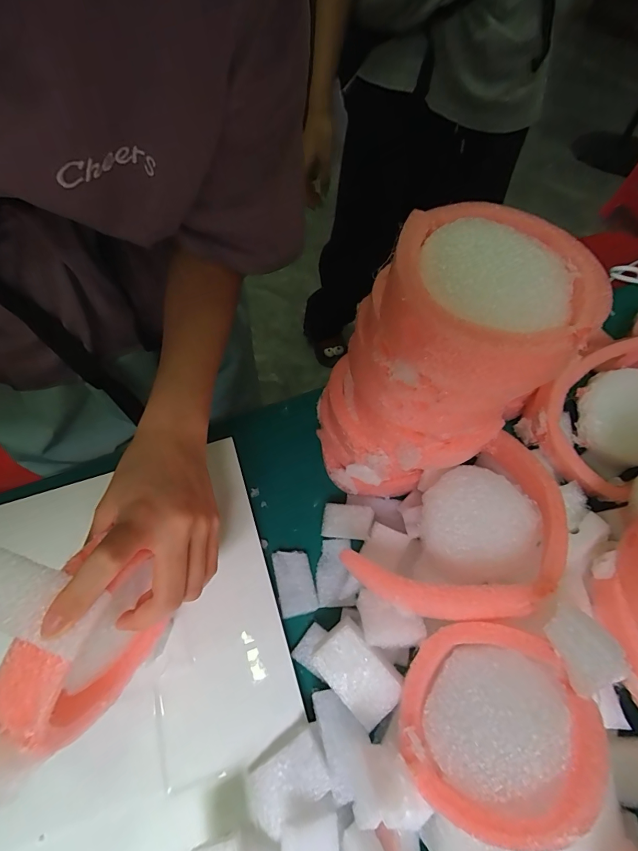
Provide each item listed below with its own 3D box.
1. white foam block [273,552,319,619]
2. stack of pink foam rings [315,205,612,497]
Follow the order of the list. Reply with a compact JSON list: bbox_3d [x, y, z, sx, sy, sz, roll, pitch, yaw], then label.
[{"bbox_3d":[-0.019,0.118,0.307,0.028,0.004,0.047,-13,59,-8],"label":"white foam block"},{"bbox_3d":[0.067,-0.018,0.271,0.100,0.219,0.102,-31,63,-18],"label":"stack of pink foam rings"}]

